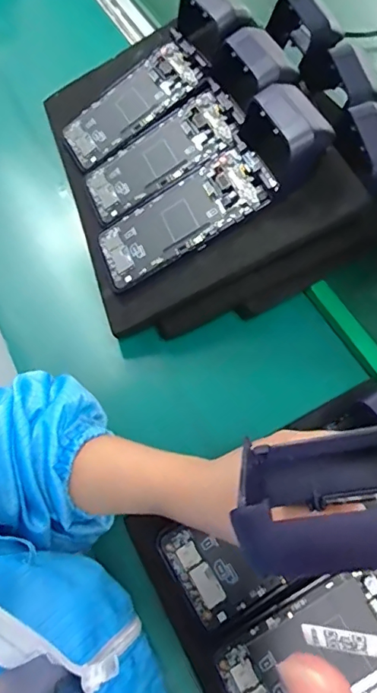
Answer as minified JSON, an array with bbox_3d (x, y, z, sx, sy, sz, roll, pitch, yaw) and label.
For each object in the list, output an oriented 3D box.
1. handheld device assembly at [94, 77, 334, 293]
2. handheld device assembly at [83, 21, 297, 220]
[{"bbox_3d":[0.013,-0.138,0.426,0.224,0.044,0.089,-32,65,19],"label":"handheld device assembly"},{"bbox_3d":[-0.007,-0.208,0.465,0.227,0.035,0.085,-35,66,18],"label":"handheld device assembly"}]

